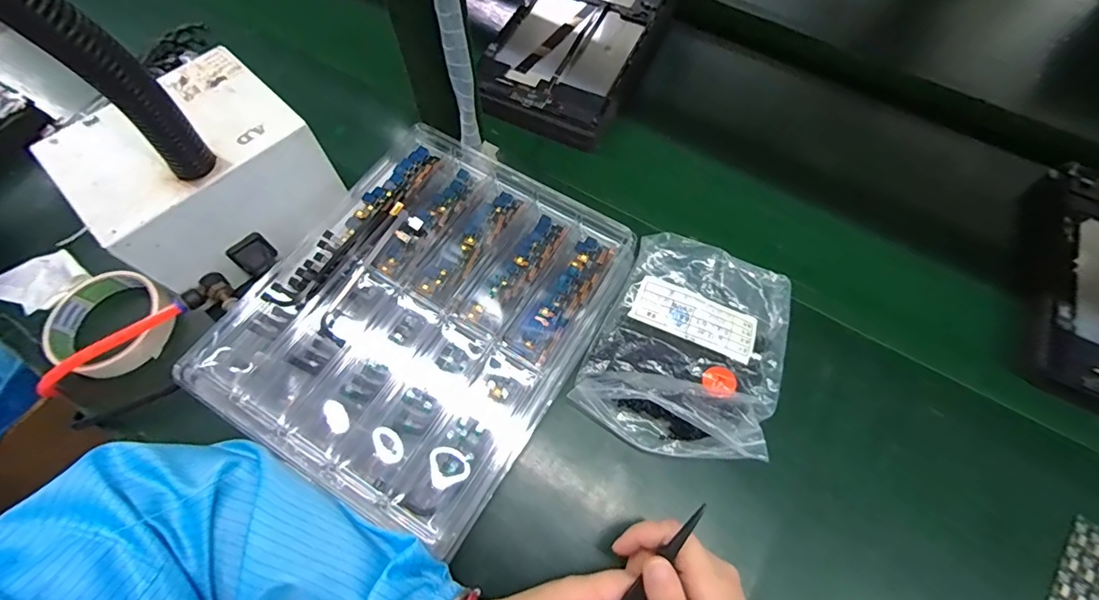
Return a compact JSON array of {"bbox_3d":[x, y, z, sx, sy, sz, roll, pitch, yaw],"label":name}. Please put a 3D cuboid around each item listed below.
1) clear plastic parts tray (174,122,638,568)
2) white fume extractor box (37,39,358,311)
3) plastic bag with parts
[{"bbox_3d":[-0.089,0.009,0.372,0.222,0.058,0.272,28,66,12],"label":"clear plastic parts tray"},{"bbox_3d":[-0.271,-0.097,0.380,0.138,0.087,0.151,41,69,17],"label":"white fume extractor box"},{"bbox_3d":[0.111,0.034,0.365,0.135,0.050,0.167,25,65,10],"label":"plastic bag with parts"}]

